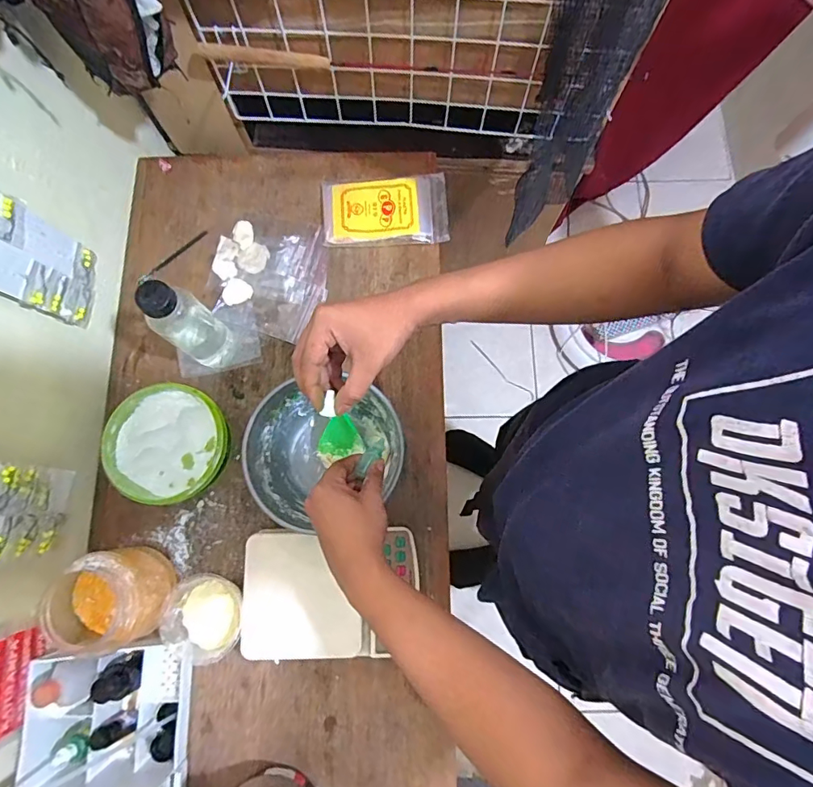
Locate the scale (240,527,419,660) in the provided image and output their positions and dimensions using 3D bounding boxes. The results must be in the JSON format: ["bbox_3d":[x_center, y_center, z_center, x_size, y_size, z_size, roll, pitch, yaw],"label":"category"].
[{"bbox_3d":[-0.097,0.255,0.631,0.216,0.049,0.150,0,77,0],"label":"scale"}]

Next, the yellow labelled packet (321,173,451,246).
[{"bbox_3d":[-0.034,-0.292,0.769,0.197,0.024,0.113,-3,77,-1],"label":"yellow labelled packet"}]

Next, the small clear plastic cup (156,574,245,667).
[{"bbox_3d":[-0.257,0.288,0.621,0.096,0.053,0.099,0,77,0],"label":"small clear plastic cup"}]

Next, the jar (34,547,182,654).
[{"bbox_3d":[-0.366,0.254,0.596,0.128,0.116,0.112,-20,78,-5],"label":"jar"}]

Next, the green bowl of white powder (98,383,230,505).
[{"bbox_3d":[-0.320,0.069,0.665,0.153,0.059,0.151,0,77,0],"label":"green bowl of white powder"}]

